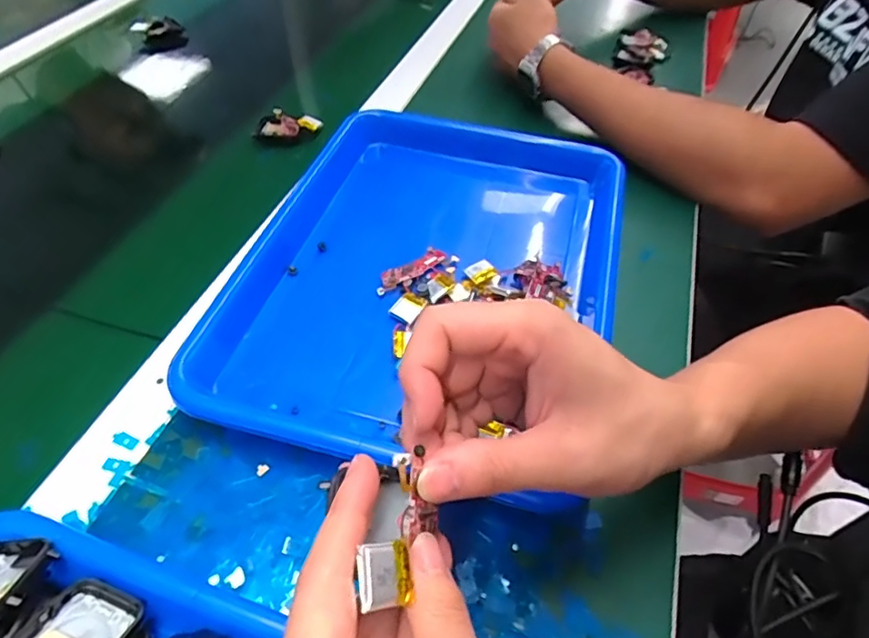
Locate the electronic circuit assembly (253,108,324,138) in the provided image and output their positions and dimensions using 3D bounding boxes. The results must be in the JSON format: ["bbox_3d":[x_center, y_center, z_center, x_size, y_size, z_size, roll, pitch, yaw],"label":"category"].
[{"bbox_3d":[-0.144,-0.191,0.549,0.062,0.017,0.029,1,50,-2],"label":"electronic circuit assembly"}]

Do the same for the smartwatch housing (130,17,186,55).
[{"bbox_3d":[-0.343,-0.356,0.698,0.058,0.038,0.019,-11,50,-5],"label":"smartwatch housing"}]

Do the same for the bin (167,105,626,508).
[{"bbox_3d":[-0.004,-0.037,0.416,0.271,0.048,0.324,11,51,7],"label":"bin"}]

